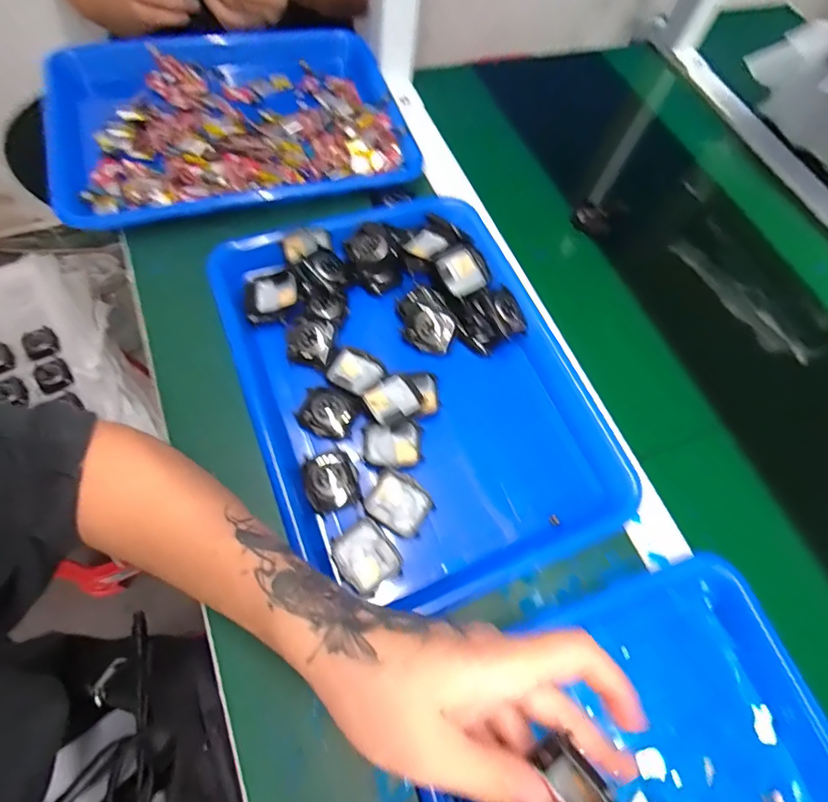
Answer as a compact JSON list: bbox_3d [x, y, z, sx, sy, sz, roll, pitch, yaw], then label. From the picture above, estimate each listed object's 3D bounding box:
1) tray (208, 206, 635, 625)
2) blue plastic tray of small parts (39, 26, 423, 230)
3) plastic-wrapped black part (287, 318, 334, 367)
[{"bbox_3d":[-0.002,-0.017,0.370,0.250,0.032,0.326,-19,69,-15],"label":"tray"},{"bbox_3d":[-0.191,-0.287,0.480,0.355,0.049,0.251,-14,68,-13],"label":"blue plastic tray of small parts"},{"bbox_3d":[-0.086,-0.047,0.373,0.036,0.012,0.034,7,69,0],"label":"plastic-wrapped black part"}]

